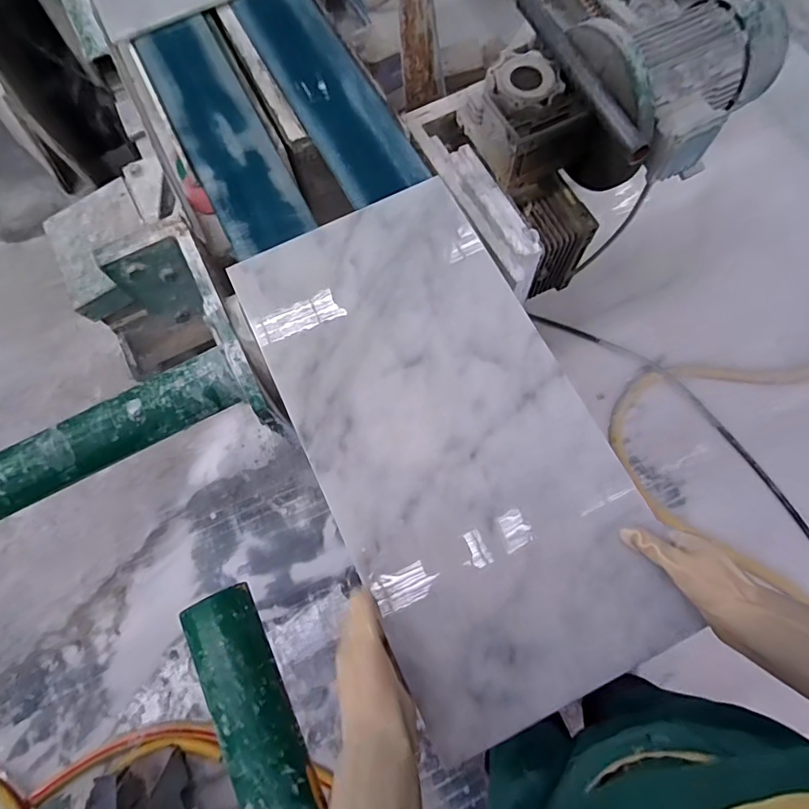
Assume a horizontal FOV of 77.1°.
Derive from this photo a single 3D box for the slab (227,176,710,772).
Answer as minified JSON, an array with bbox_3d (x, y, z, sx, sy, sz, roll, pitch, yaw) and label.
[{"bbox_3d":[0.044,0.022,0.566,0.297,0.017,0.593,-26,74,-3],"label":"slab"}]

